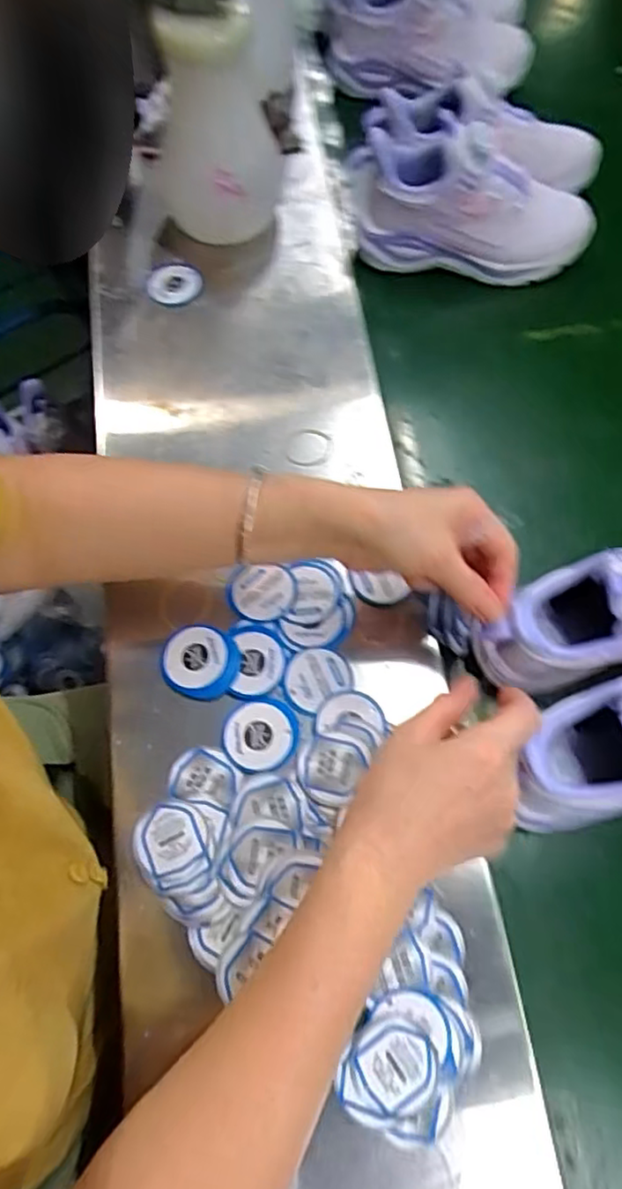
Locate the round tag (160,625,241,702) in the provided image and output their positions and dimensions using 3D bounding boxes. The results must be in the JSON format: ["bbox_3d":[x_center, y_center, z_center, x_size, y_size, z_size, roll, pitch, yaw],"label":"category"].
[{"bbox_3d":[-0.078,0.048,0.456,0.053,0.007,0.049,0,68,0],"label":"round tag"}]

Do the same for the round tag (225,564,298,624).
[{"bbox_3d":[-0.036,0.000,0.478,0.051,0.008,0.042,3,75,5],"label":"round tag"}]

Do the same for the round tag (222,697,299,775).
[{"bbox_3d":[-0.034,0.095,0.442,0.048,0.004,0.050,0,68,0],"label":"round tag"}]

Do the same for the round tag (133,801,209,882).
[{"bbox_3d":[-0.091,0.157,0.418,0.045,0.004,0.046,0,68,0],"label":"round tag"}]

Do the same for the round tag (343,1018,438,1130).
[{"bbox_3d":[0.045,0.271,0.368,0.047,0.004,0.052,14,68,6],"label":"round tag"}]

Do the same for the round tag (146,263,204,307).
[{"bbox_3d":[-0.124,-0.280,0.593,0.047,0.010,0.045,0,68,0],"label":"round tag"}]

